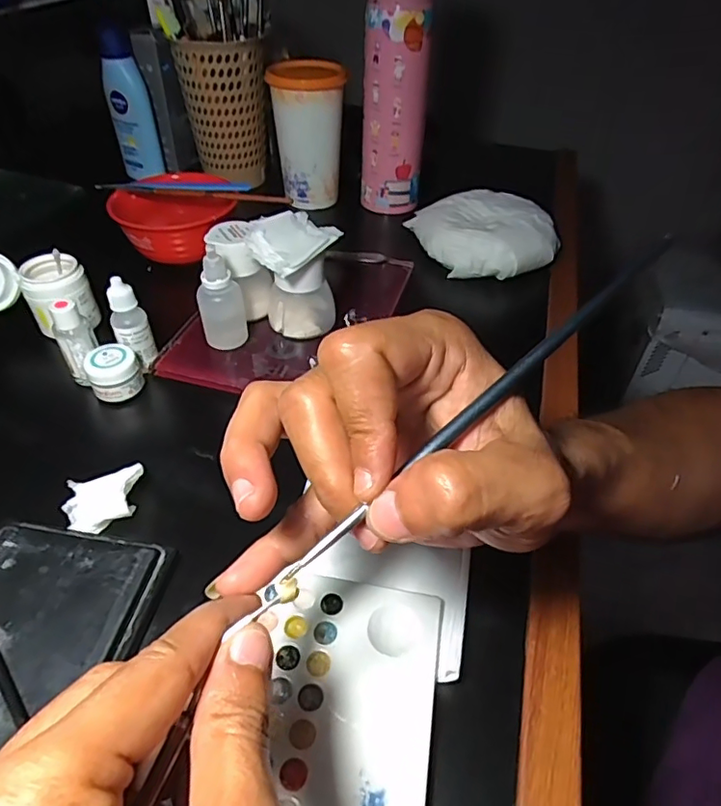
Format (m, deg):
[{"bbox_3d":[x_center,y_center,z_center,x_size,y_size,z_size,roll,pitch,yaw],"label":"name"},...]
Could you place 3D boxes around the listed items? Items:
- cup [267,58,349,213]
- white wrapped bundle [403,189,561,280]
[{"bbox_3d":[-0.052,-0.274,0.562,0.071,0.122,0.067,3,44,0],"label":"cup"},{"bbox_3d":[0.117,-0.159,0.506,0.110,0.034,0.107,-11,49,-13],"label":"white wrapped bundle"}]

